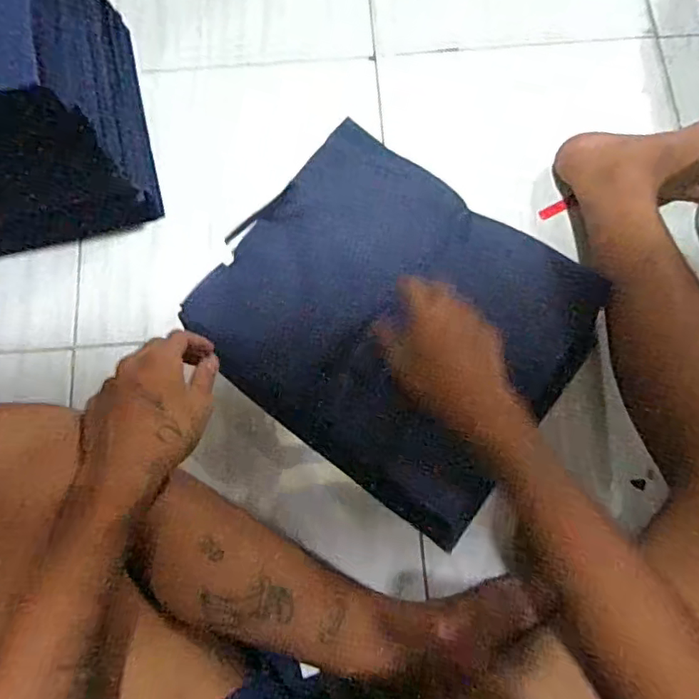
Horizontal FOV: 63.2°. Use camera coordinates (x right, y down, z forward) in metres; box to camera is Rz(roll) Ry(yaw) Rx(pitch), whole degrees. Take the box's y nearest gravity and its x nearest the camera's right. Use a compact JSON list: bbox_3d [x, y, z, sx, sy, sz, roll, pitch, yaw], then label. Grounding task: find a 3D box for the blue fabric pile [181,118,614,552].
[{"bbox_3d":[0.041,-0.034,0.653,0.397,0.103,0.320,38,79,9],"label":"blue fabric pile"}]

